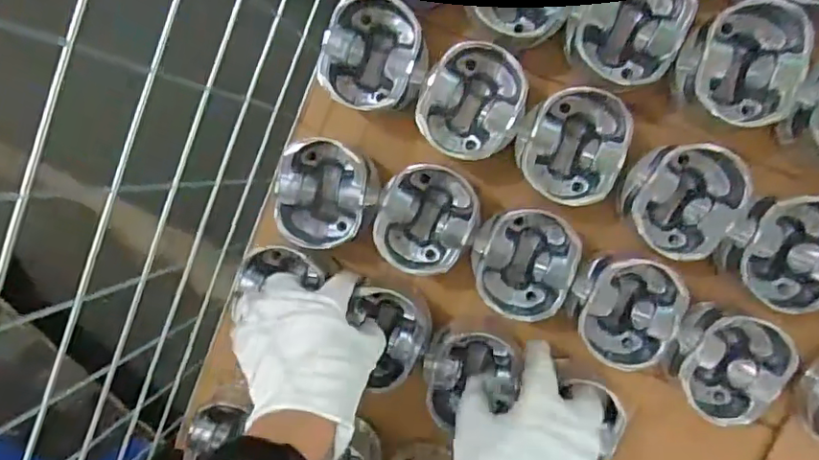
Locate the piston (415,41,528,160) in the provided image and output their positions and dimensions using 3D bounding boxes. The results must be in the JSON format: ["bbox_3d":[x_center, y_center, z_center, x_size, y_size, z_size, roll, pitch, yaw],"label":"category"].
[{"bbox_3d":[0.050,-0.098,0.438,0.078,0.046,0.081,0,93,4],"label":"piston"}]

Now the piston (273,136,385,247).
[{"bbox_3d":[-0.064,-0.027,0.458,0.075,0.047,0.085,9,94,3],"label":"piston"}]

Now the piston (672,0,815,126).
[{"bbox_3d":[0.239,-0.117,0.402,0.078,0.057,0.079,-4,93,4],"label":"piston"}]

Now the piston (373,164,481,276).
[{"bbox_3d":[0.013,-0.009,0.452,0.078,0.046,0.087,41,95,1],"label":"piston"}]

